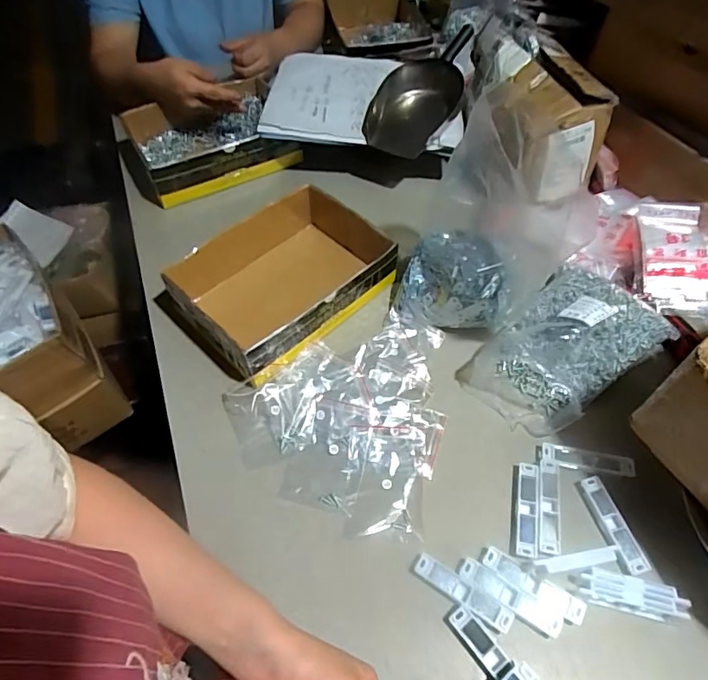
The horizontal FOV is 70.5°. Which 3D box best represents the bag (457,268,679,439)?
[{"bbox_3d":[0.253,0.001,0.589,0.219,0.085,0.141,-36,61,-22],"label":"bag"}]

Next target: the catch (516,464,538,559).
[{"bbox_3d":[0.176,0.172,0.509,0.020,0.006,0.094,10,55,9],"label":"catch"}]

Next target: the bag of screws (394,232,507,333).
[{"bbox_3d":[0.123,-0.082,0.648,0.129,0.063,0.122,2,55,3],"label":"bag of screws"}]

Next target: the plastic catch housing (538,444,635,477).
[{"bbox_3d":[0.250,0.130,0.540,0.095,0.012,0.024,9,55,8],"label":"plastic catch housing"}]

